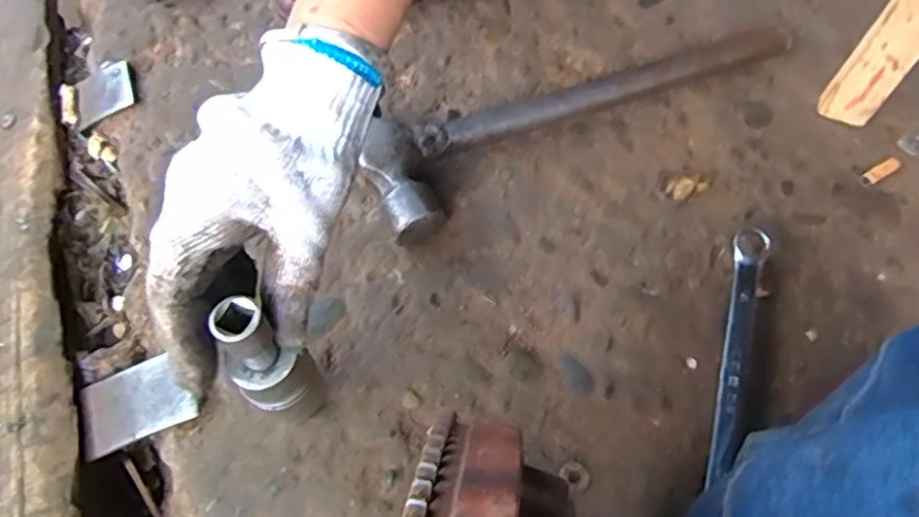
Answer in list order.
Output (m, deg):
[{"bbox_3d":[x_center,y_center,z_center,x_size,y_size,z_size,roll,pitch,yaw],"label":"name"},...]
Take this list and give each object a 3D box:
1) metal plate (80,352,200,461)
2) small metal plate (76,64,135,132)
[{"bbox_3d":[-0.197,0.086,0.407,0.068,0.005,0.046,-22,63,-1],"label":"metal plate"},{"bbox_3d":[-0.284,-0.130,0.532,0.047,0.005,0.050,-19,71,1],"label":"small metal plate"}]

